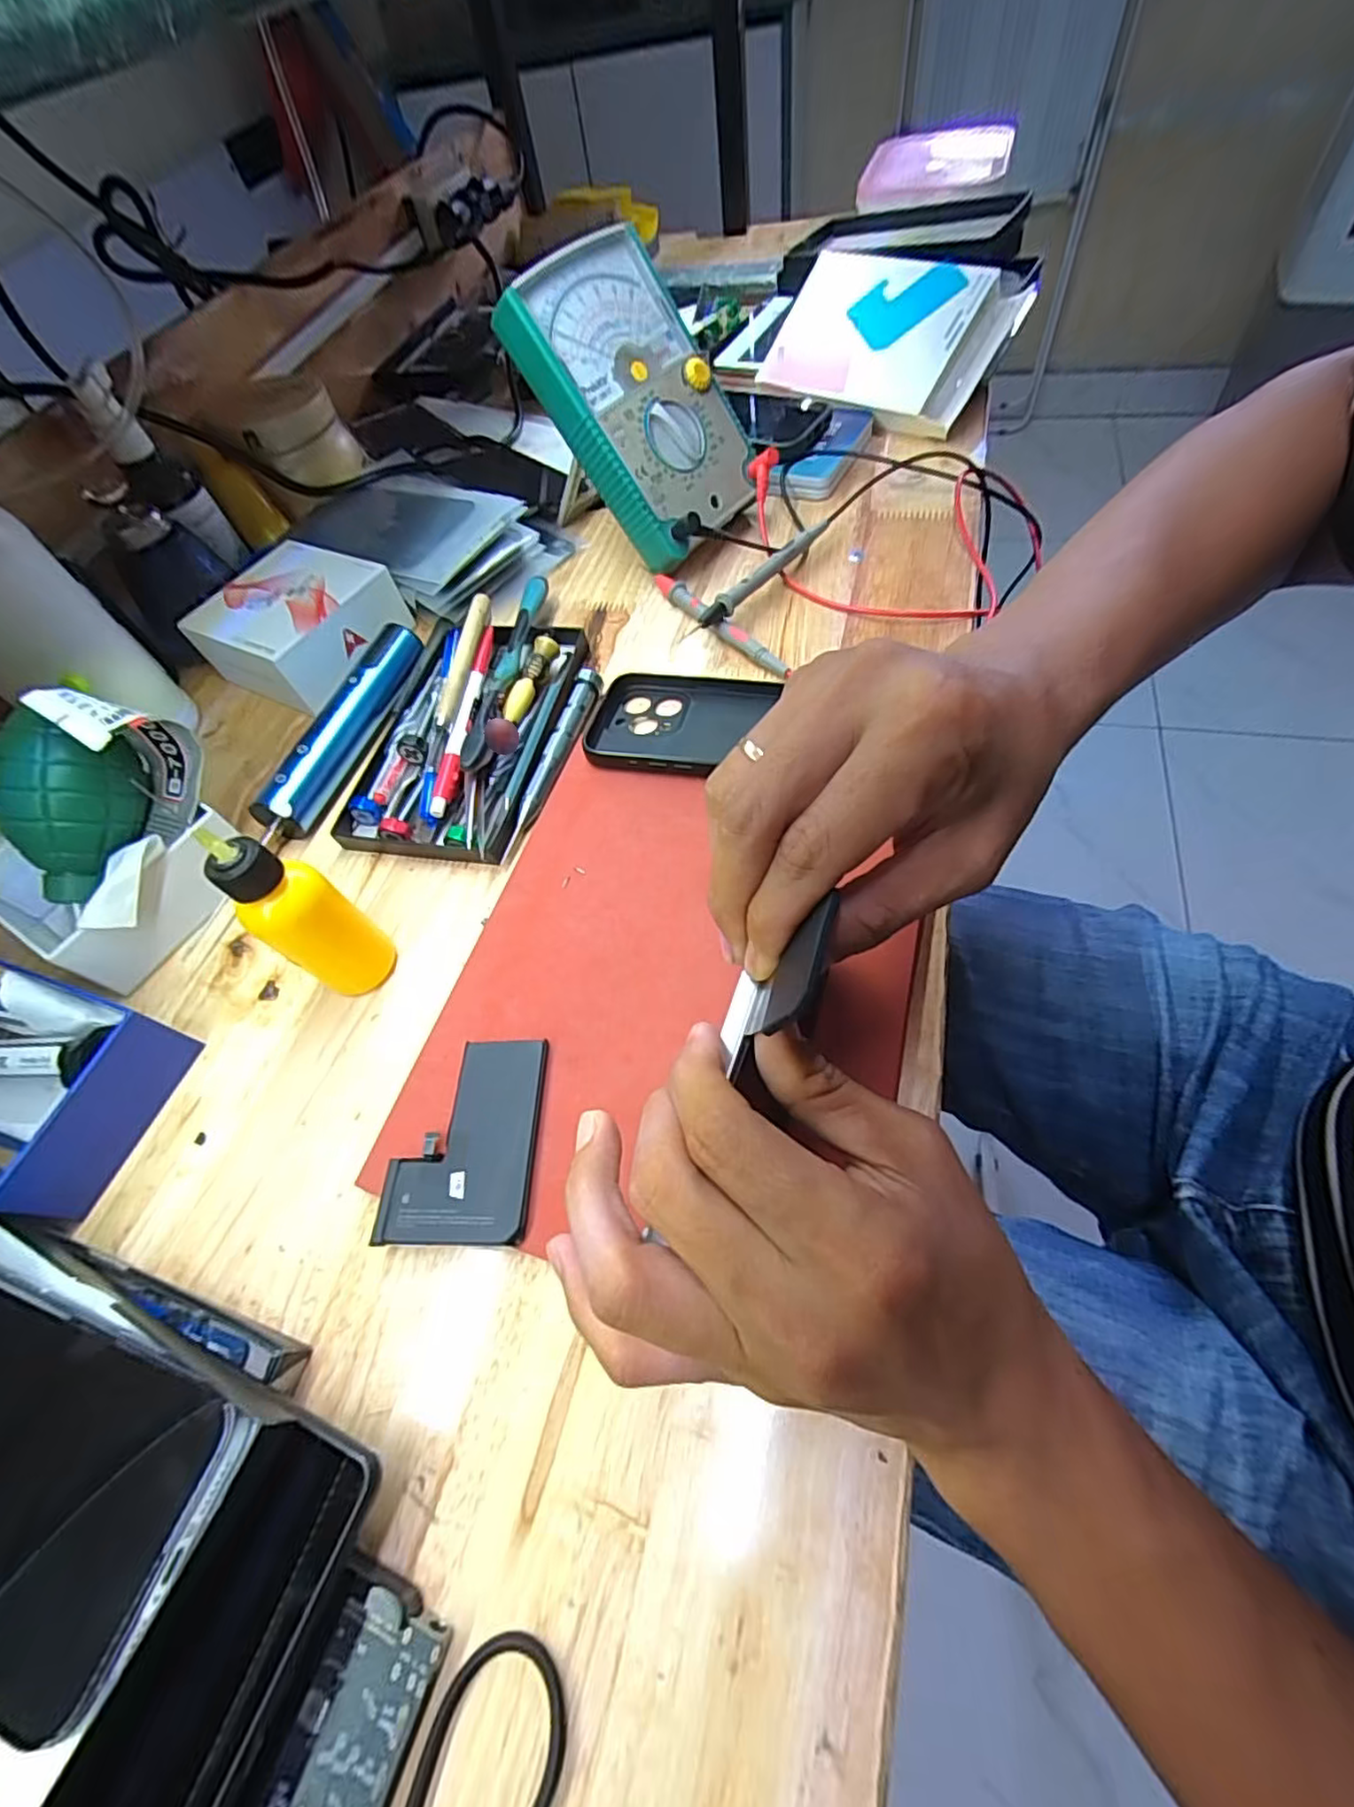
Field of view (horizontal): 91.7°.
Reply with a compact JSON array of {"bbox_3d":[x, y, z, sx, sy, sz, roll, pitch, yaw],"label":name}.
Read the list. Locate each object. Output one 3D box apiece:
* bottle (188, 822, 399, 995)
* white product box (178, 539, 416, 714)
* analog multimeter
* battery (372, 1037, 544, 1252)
[{"bbox_3d":[-0.155,0.008,0.277,0.030,0.098,0.034,31,68,24],"label":"bottle"},{"bbox_3d":[-0.252,-0.187,0.441,0.105,0.045,0.106,26,68,23],"label":"white product box"},{"bbox_3d":[-0.019,-0.310,0.410,0.106,0.160,0.035,-44,25,-11],"label":"analog multimeter"},{"bbox_3d":[-0.084,0.091,0.258,0.057,0.005,0.076,-3,58,7],"label":"battery"}]

